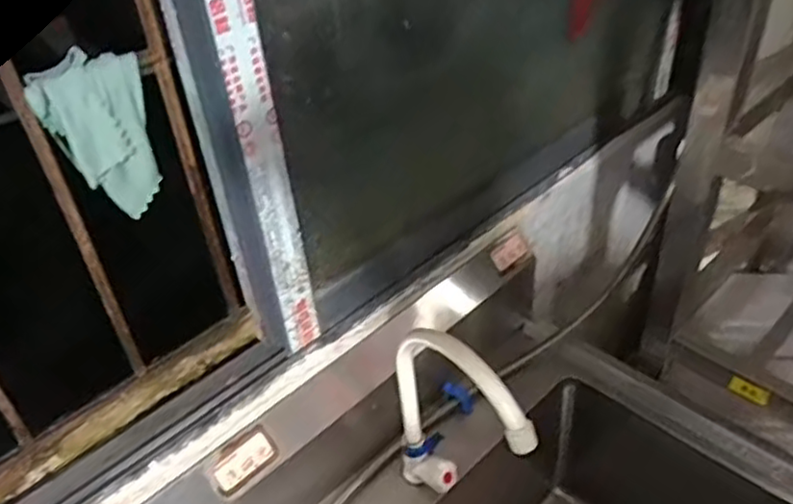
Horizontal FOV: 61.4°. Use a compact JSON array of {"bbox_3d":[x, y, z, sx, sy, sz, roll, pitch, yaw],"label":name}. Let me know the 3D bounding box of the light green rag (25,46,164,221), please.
[{"bbox_3d":[-0.270,-0.103,0.614,0.015,0.150,0.094,17,33,40],"label":"light green rag"}]

